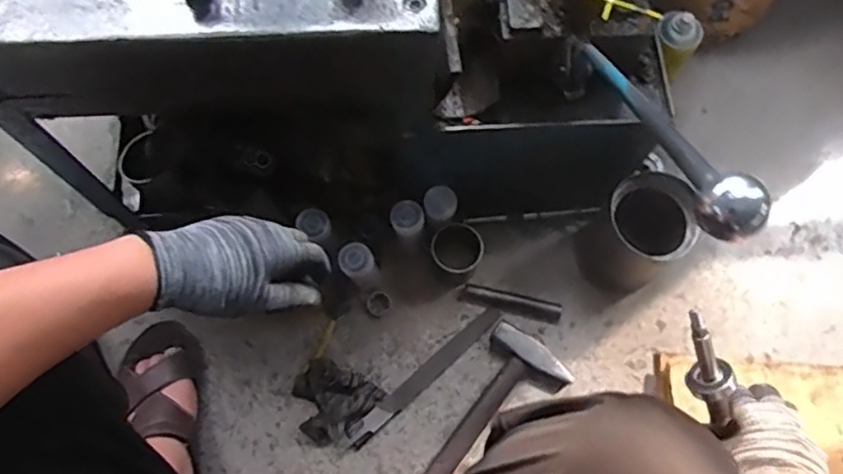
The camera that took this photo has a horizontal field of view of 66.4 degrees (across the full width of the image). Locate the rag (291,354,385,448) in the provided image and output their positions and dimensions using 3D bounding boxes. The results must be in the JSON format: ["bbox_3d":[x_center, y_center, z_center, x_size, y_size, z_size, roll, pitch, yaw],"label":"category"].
[{"bbox_3d":[-0.124,0.223,0.878,0.109,0.033,0.103,35,74,11],"label":"rag"}]

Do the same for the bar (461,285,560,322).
[{"bbox_3d":[0.130,0.094,0.924,0.140,0.015,0.030,13,71,4],"label":"bar"}]

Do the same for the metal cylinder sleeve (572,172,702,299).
[{"bbox_3d":[0.288,0.002,0.877,0.108,0.169,0.122,-25,73,-9],"label":"metal cylinder sleeve"}]

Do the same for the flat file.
[{"bbox_3d":[0.007,0.194,0.904,0.270,0.008,0.028,-40,76,-13],"label":"flat file"}]

